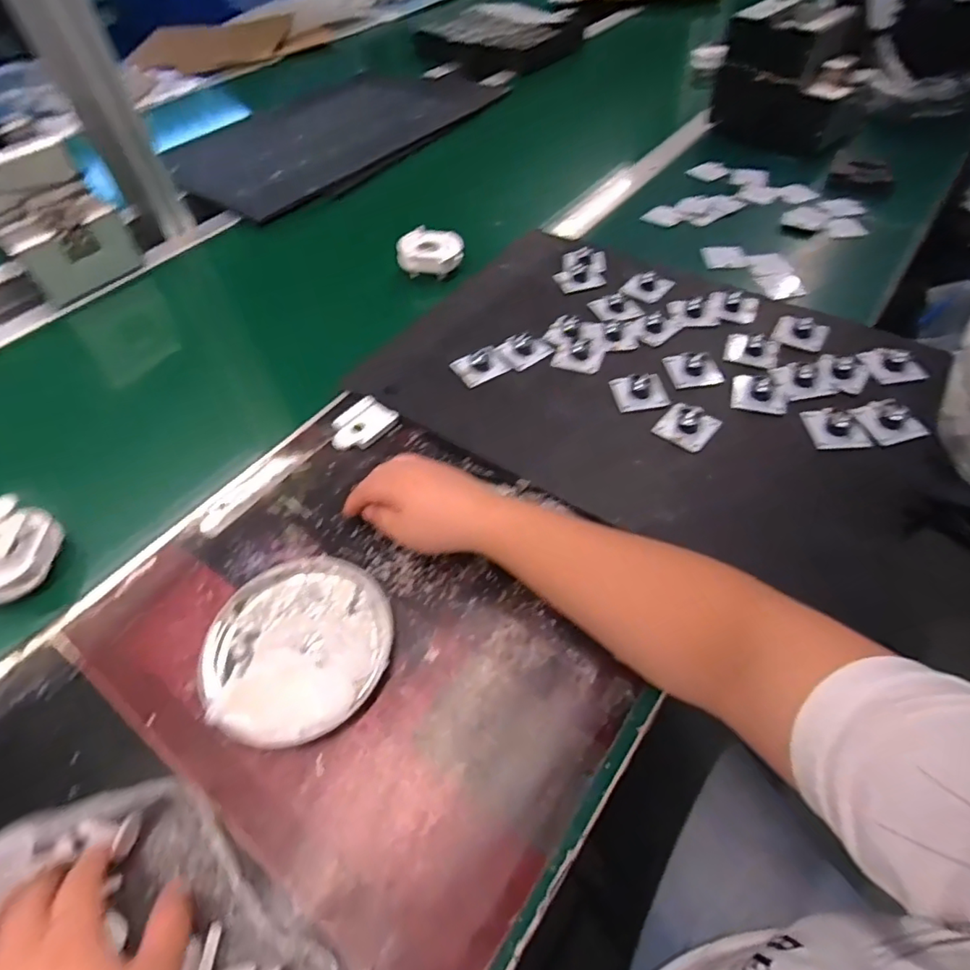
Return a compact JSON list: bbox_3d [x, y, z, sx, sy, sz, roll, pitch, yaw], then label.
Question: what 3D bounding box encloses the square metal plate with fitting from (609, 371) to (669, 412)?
[{"bbox_3d":[0.144,-0.091,0.517,0.048,0.014,0.043,-6,52,-1],"label":"square metal plate with fitting"}]

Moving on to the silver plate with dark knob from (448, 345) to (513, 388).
[{"bbox_3d":[-0.003,-0.120,0.555,0.051,0.012,0.040,-24,54,-14],"label":"silver plate with dark knob"}]

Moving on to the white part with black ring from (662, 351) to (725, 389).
[{"bbox_3d":[0.199,-0.113,0.530,0.043,0.017,0.040,-5,52,-1],"label":"white part with black ring"}]

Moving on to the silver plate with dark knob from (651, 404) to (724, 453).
[{"bbox_3d":[0.176,-0.055,0.486,0.048,0.018,0.044,33,60,25],"label":"silver plate with dark knob"}]

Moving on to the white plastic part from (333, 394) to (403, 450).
[{"bbox_3d":[-0.113,-0.055,0.503,0.046,0.008,0.057,33,60,25],"label":"white plastic part"}]

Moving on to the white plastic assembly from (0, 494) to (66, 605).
[{"bbox_3d":[-0.371,0.053,0.435,0.050,0.040,0.075,12,54,13],"label":"white plastic assembly"}]

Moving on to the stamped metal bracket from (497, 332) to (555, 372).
[{"bbox_3d":[0.042,-0.139,0.564,0.048,0.015,0.046,-26,55,-16],"label":"stamped metal bracket"}]

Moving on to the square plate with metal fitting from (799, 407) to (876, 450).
[{"bbox_3d":[0.304,-0.052,0.476,0.050,0.018,0.036,1,52,4],"label":"square plate with metal fitting"}]

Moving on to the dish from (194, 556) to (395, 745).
[{"bbox_3d":[-0.131,0.109,0.386,0.127,0.018,0.126,-2,52,2],"label":"dish"}]

